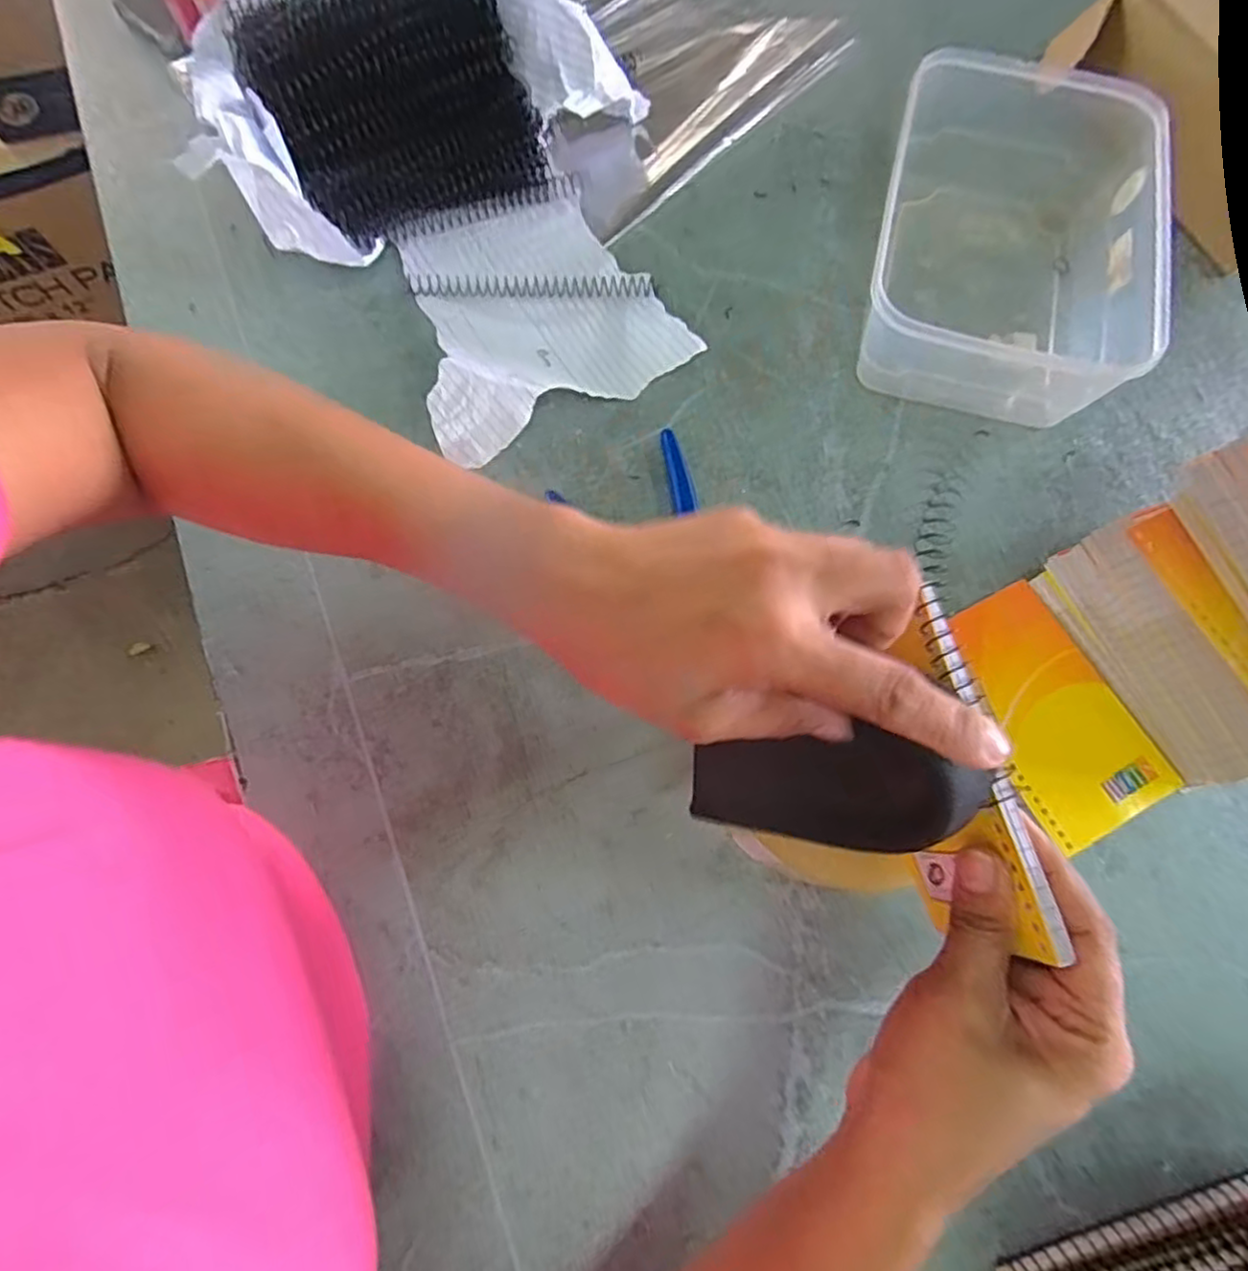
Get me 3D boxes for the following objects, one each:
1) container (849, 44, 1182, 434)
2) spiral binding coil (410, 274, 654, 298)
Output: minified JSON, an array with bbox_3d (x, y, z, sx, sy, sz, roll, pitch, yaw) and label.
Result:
[{"bbox_3d":[0.240,-0.249,0.429,0.162,0.068,0.237,18,71,4],"label":"container"},{"bbox_3d":[-0.060,-0.231,0.446,0.155,0.007,0.015,0,71,-2],"label":"spiral binding coil"}]

